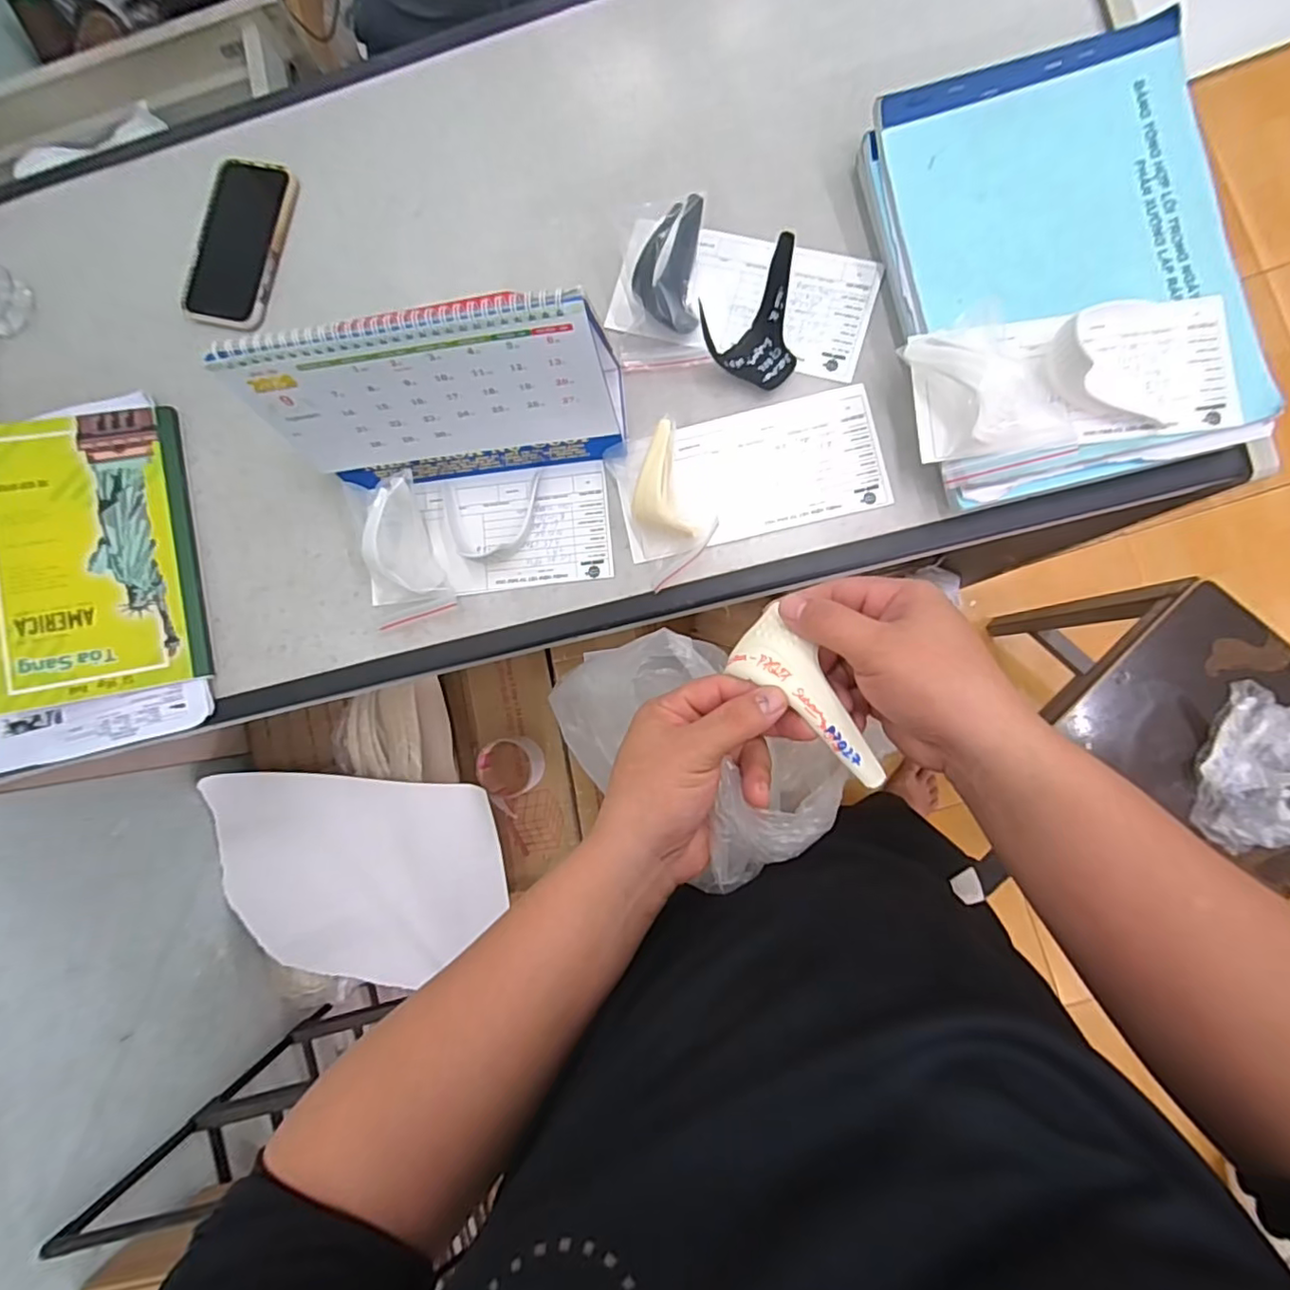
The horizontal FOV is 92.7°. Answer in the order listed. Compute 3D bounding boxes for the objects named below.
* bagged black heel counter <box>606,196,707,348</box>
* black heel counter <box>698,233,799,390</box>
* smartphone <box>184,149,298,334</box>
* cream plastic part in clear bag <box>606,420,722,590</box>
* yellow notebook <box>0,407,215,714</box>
[{"bbox_3d":[0.012,-0.302,0.489,0.076,0.053,0.091,11,88,7],"label":"bagged black heel counter"},{"bbox_3d":[0.082,-0.253,0.481,0.069,0.058,0.085,-7,86,6],"label":"black heel counter"},{"bbox_3d":[-0.374,-0.368,0.566,0.087,0.009,0.152,12,89,7],"label":"smartphone"},{"bbox_3d":[0.014,-0.115,0.483,0.059,0.051,0.120,-22,85,5],"label":"cream plastic part in clear bag"},{"bbox_3d":[-0.489,-0.081,0.536,0.175,0.012,0.249,-10,83,-10],"label":"yellow notebook"}]

